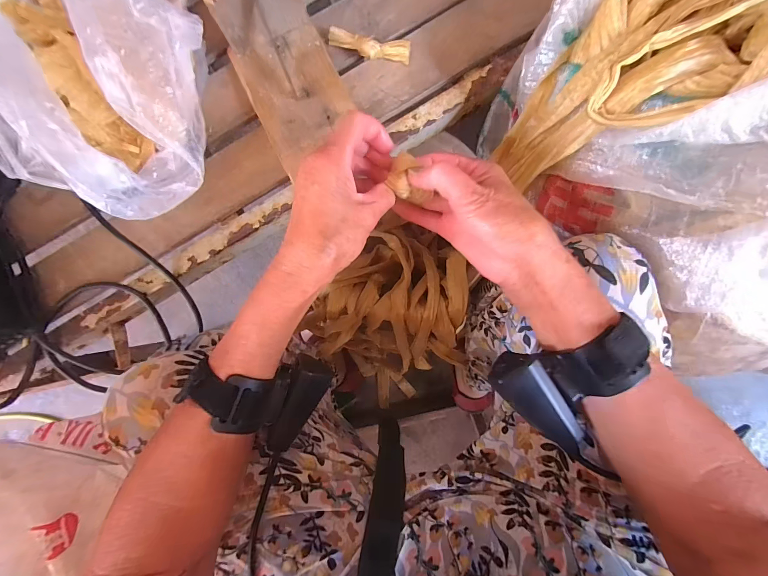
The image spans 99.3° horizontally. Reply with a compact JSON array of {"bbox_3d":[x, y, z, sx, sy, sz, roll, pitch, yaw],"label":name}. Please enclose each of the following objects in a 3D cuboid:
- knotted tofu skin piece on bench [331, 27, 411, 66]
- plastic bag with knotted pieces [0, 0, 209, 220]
[{"bbox_3d":[-0.015,-0.230,0.312,0.080,0.021,0.022,13,90,3],"label":"knotted tofu skin piece on bench"},{"bbox_3d":[-0.268,-0.178,0.282,0.203,0.082,0.219,2,89,3],"label":"plastic bag with knotted pieces"}]

